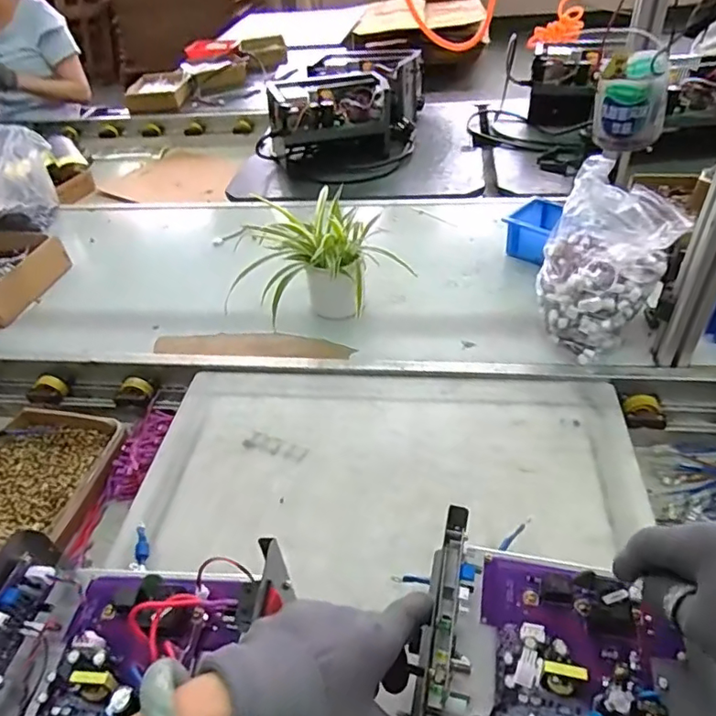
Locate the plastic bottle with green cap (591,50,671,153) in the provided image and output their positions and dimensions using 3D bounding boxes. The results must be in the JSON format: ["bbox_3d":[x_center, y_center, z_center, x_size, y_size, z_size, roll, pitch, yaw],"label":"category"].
[{"bbox_3d":[0.261,-0.243,0.527,0.060,0.075,0.056,14,47,22],"label":"plastic bottle with green cap"}]

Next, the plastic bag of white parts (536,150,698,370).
[{"bbox_3d":[0.339,-0.122,0.765,0.162,0.209,0.173,12,46,19],"label":"plastic bag of white parts"}]

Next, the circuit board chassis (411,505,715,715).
[{"bbox_3d":[0.144,0.202,0.356,0.208,0.066,0.144,11,46,19],"label":"circuit board chassis"}]

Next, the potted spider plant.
[{"bbox_3d":[-0.069,-0.146,0.887,0.178,0.160,0.225,26,52,31],"label":"potted spider plant"}]

